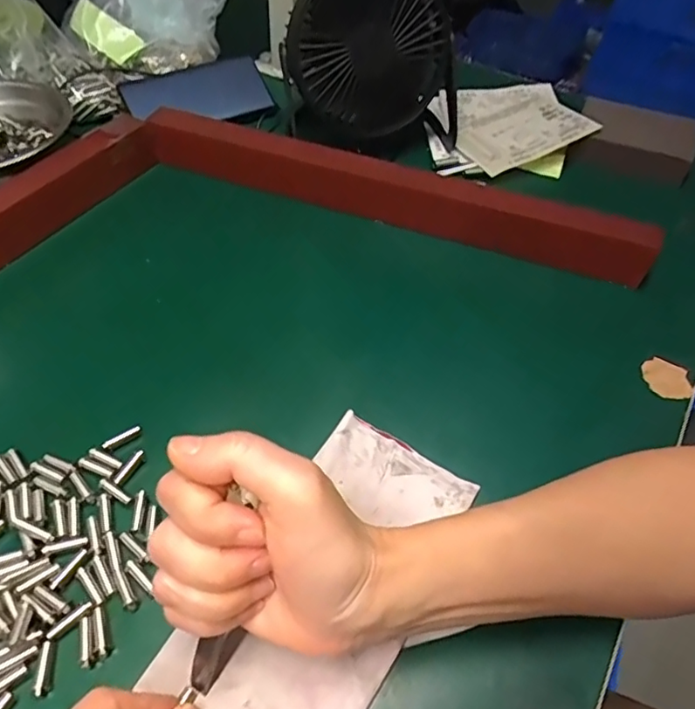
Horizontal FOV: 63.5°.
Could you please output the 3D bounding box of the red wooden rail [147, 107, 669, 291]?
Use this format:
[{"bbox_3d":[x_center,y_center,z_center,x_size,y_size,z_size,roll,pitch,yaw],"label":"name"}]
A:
[{"bbox_3d":[0.026,-0.126,0.422,0.391,0.034,0.042,22,52,14],"label":"red wooden rail"}]

